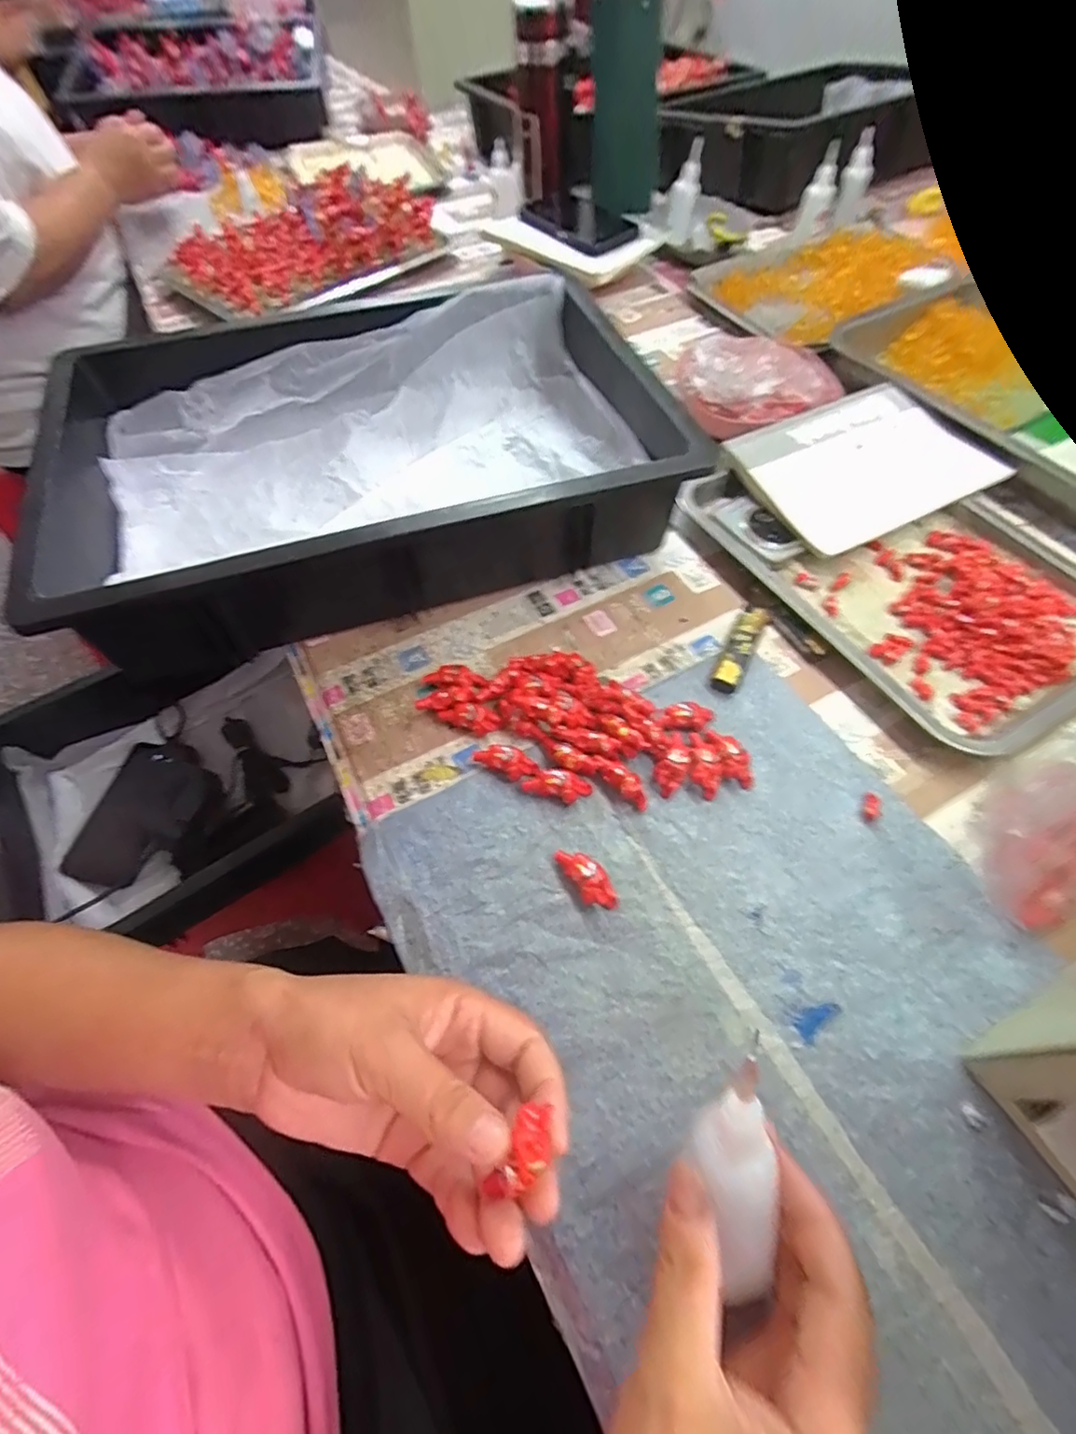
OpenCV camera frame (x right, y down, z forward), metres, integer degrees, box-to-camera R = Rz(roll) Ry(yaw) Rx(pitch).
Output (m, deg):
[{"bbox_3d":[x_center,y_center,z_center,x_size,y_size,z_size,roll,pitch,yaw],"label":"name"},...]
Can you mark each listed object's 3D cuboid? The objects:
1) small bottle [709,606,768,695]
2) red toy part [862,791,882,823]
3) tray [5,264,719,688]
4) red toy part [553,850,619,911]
[{"bbox_3d":[0.144,-0.049,0.417,0.019,0.012,0.078,25,62,16],"label":"small bottle"},{"bbox_3d":[0.203,0.054,0.355,0.009,0.007,0.018,9,60,9],"label":"red toy part"},{"bbox_3d":[-0.140,-0.211,0.472,0.449,0.097,0.322,-20,60,-11],"label":"tray"},{"bbox_3d":[0.028,0.091,0.329,0.019,0.014,0.041,-29,61,-15],"label":"red toy part"}]

